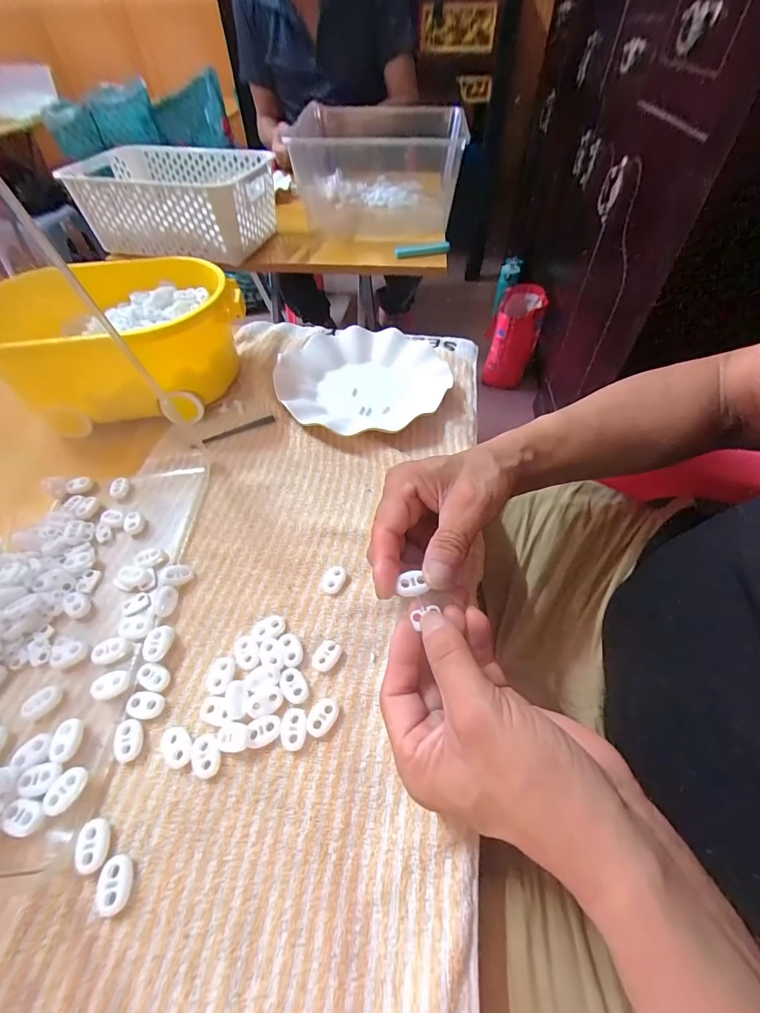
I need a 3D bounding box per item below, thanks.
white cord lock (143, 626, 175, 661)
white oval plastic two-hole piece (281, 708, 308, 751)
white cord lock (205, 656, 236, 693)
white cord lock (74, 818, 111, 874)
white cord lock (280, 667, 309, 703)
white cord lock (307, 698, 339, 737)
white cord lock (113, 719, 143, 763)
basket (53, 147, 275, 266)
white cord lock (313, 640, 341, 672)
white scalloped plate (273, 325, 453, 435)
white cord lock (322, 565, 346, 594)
[{"bbox_3d":[-0.150,0.094,0.271,0.015,0.011,0.023,-1,53,-1],"label":"white cord lock"},{"bbox_3d":[-0.052,0.134,0.241,0.015,0.004,0.022,-1,53,-1],"label":"white oval plastic two-hole piece"},{"bbox_3d":[-0.106,0.110,0.261,0.018,0.004,0.022,0,53,0],"label":"white cord lock"},{"bbox_3d":[-0.152,0.179,0.211,0.015,0.007,0.021,-2,53,-2],"label":"white cord lock"},{"bbox_3d":[-0.055,0.114,0.255,0.015,0.004,0.022,-30,59,-21],"label":"white cord lock"},{"bbox_3d":[-0.036,0.131,0.247,0.016,0.005,0.022,24,56,17],"label":"white cord lock"},{"bbox_3d":[-0.151,0.141,0.240,0.015,0.005,0.022,-18,55,-14],"label":"white cord lock"},{"bbox_3d":[-0.346,-0.538,0.705,0.304,0.105,0.220,13,53,11],"label":"basket"},{"bbox_3d":[-0.037,0.101,0.270,0.017,0.006,0.022,28,58,19],"label":"white cord lock"},{"bbox_3d":[-0.021,-0.151,0.459,0.183,0.023,0.183,-1,53,-1],"label":"white scalloped plate"},{"bbox_3d":[-0.035,0.056,0.305,0.016,0.006,0.022,15,54,11],"label":"white cord lock"}]

